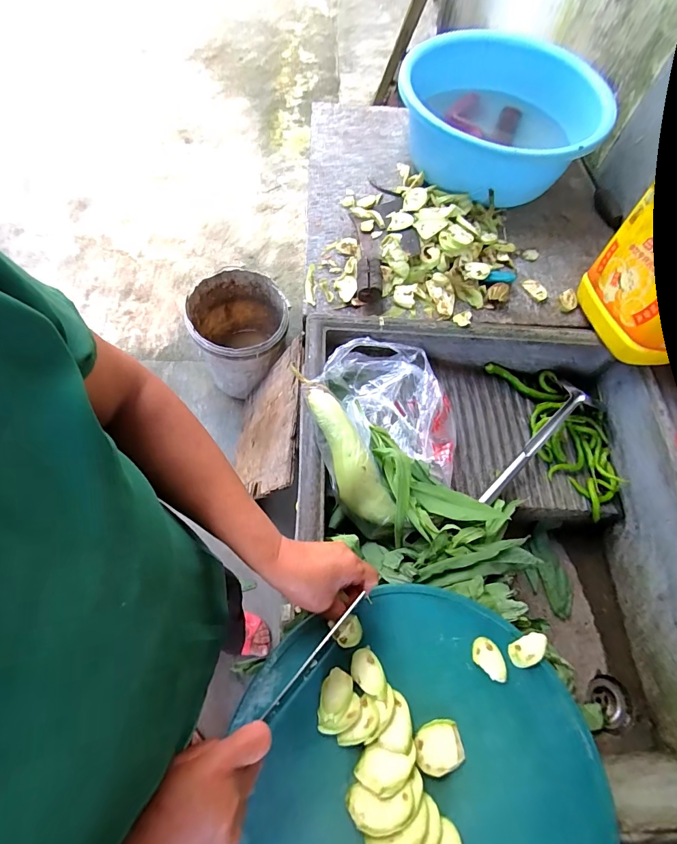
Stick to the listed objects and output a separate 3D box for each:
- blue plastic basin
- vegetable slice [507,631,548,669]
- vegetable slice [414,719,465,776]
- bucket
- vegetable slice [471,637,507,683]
[{"bbox_3d":[0.293,-0.579,0.764,0.346,0.148,0.339,1,65,-3],"label":"blue plastic basin"},{"bbox_3d":[0.200,0.239,0.411,0.044,0.004,0.025,-20,68,-12],"label":"vegetable slice"},{"bbox_3d":[0.092,0.298,0.363,0.044,0.013,0.036,-7,66,-6],"label":"vegetable slice"},{"bbox_3d":[-0.304,-0.279,1.277,0.289,0.284,0.311,1,65,-3],"label":"bucket"},{"bbox_3d":[0.156,0.242,0.402,0.042,0.004,0.028,40,70,14],"label":"vegetable slice"}]

